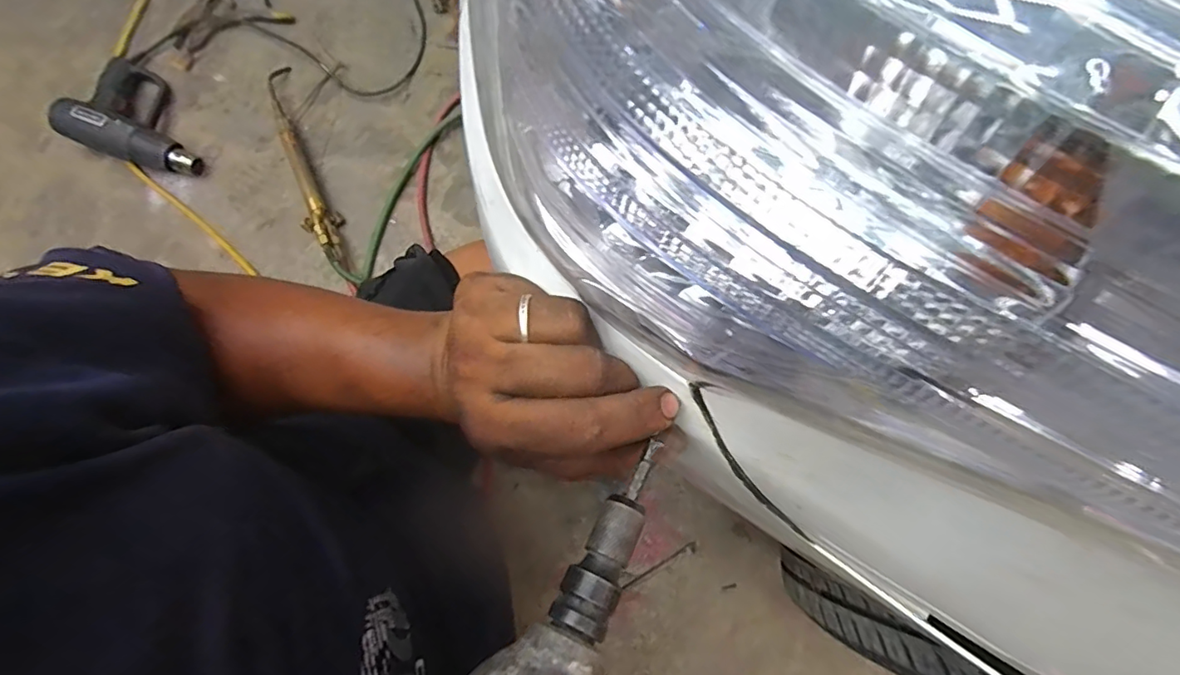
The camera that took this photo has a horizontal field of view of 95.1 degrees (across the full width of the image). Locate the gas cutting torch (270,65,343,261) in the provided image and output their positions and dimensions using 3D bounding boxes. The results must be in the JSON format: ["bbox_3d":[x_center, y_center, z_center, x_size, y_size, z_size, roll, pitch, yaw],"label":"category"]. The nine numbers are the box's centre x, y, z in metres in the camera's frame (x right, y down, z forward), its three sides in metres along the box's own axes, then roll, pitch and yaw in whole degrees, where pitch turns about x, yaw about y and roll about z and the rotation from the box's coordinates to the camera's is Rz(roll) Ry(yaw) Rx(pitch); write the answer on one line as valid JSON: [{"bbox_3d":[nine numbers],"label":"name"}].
[{"bbox_3d":[-0.492,-0.300,0.923,0.056,0.051,0.384,-24,81,-1],"label":"gas cutting torch"}]

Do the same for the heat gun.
[{"bbox_3d":[-0.771,-0.383,0.915,0.227,0.080,0.167,20,83,6],"label":"heat gun"}]

